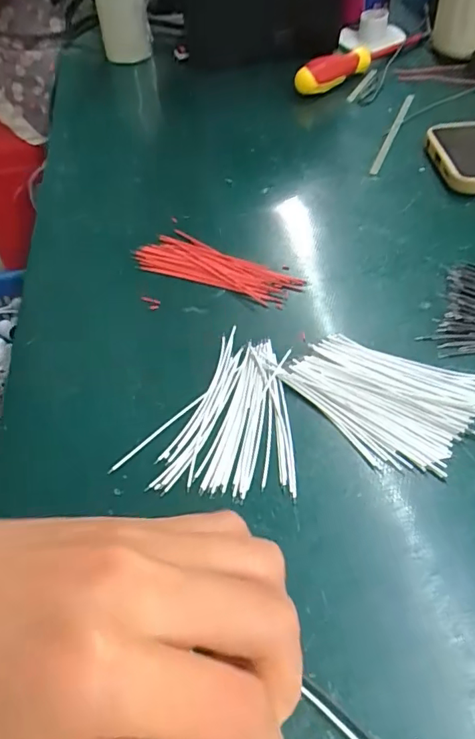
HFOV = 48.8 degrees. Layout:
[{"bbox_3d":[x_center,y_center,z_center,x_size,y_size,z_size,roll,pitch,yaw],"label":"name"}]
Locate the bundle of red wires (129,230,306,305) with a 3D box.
[{"bbox_3d":[-0.012,-0.062,0.318,0.101,0.007,0.037,21,53,20],"label":"bundle of red wires"}]

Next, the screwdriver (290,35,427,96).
[{"bbox_3d":[0.116,-0.287,0.487,0.165,0.024,0.021,-34,55,-24],"label":"screwdriver"}]

